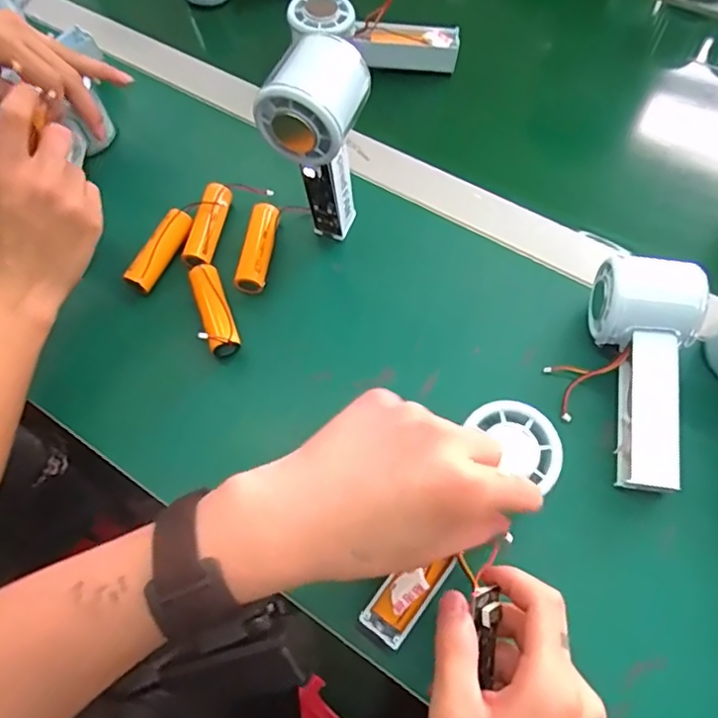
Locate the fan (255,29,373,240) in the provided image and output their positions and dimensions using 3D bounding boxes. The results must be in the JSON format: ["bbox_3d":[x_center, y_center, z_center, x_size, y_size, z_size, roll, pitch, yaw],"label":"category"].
[{"bbox_3d":[-0.024,-0.138,0.415,0.052,0.159,0.062,15,65,11],"label":"fan"}]

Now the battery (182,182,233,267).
[{"bbox_3d":[-0.119,-0.106,0.469,0.022,0.022,0.073,11,65,9],"label":"battery"}]

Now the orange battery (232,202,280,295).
[{"bbox_3d":[-0.077,-0.085,0.466,0.023,0.026,0.074,6,64,7],"label":"orange battery"}]

